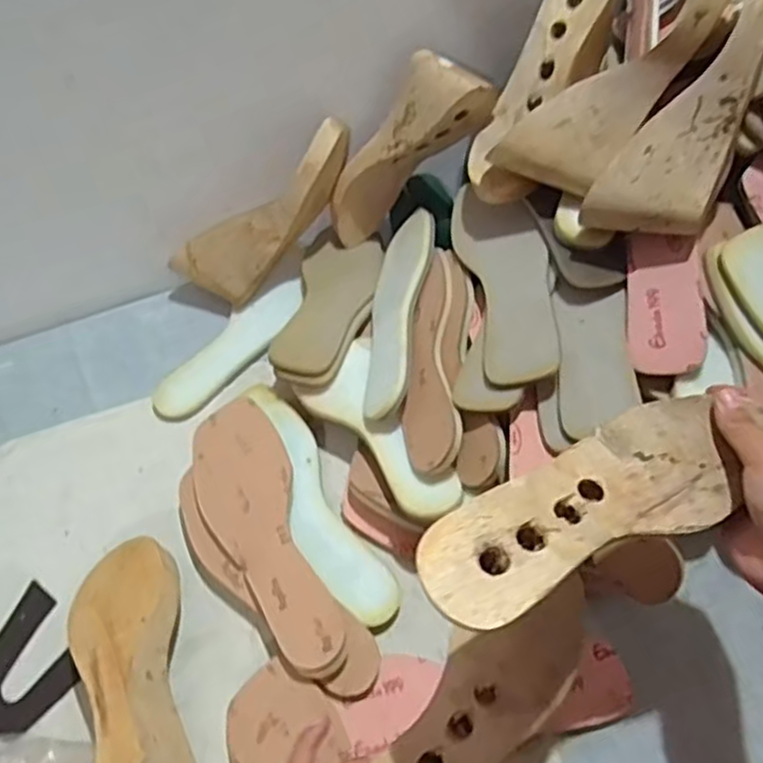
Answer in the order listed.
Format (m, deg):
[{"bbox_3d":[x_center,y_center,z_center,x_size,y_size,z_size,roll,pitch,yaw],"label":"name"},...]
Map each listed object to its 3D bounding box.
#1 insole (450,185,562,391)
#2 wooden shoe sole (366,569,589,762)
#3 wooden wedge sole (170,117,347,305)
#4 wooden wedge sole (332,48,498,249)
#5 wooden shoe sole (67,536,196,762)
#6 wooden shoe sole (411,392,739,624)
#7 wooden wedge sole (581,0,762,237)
[{"bbox_3d":[0.107,-0.093,0.624,0.073,0.018,0.224,-23,53,20],"label":"insole"},{"bbox_3d":[0.054,0.207,0.451,0.066,0.024,0.211,38,65,26],"label":"wooden shoe sole"},{"bbox_3d":[-0.112,-0.168,0.743,0.227,0.069,0.061,-41,57,14],"label":"wooden wedge sole"},{"bbox_3d":[0.022,-0.230,0.728,0.081,0.233,0.068,22,53,-23],"label":"wooden wedge sole"},{"bbox_3d":[-0.188,0.223,0.536,0.081,0.081,0.227,-14,56,-5],"label":"wooden shoe sole"},{"bbox_3d":[0.109,0.066,0.384,0.201,0.029,0.073,-20,55,-29],"label":"wooden shoe sole"},{"bbox_3d":[0.241,-0.196,0.529,0.077,0.065,0.214,39,112,26],"label":"wooden wedge sole"}]

